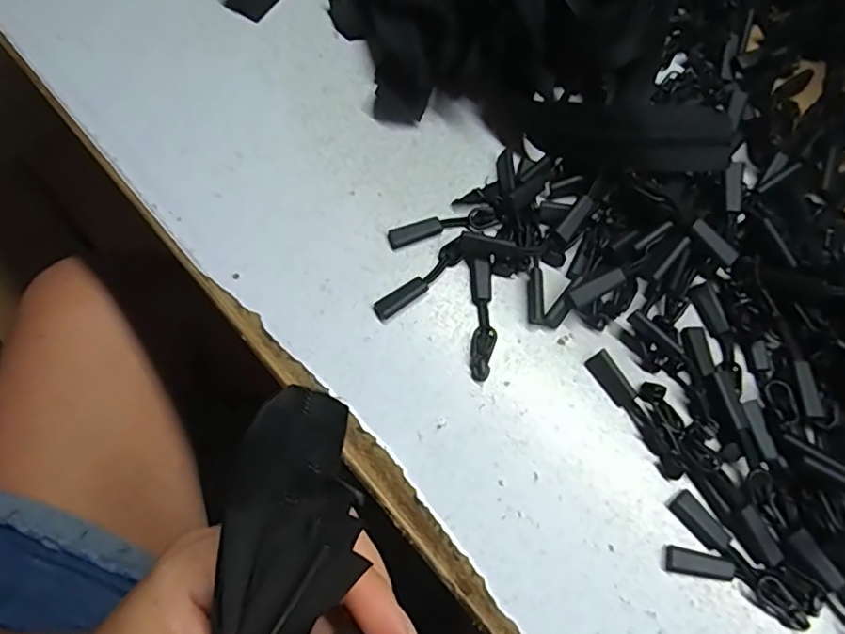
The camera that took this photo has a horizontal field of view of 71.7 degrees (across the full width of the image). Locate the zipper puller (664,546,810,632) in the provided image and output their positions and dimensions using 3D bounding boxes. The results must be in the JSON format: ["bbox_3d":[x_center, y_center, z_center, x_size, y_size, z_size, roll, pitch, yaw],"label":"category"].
[{"bbox_3d":[0.116,0.099,0.216,0.052,0.006,0.013,21,72,6],"label":"zipper puller"}]

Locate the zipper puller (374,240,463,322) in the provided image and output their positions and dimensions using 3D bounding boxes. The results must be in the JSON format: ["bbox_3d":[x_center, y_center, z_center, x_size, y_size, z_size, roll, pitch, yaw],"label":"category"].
[{"bbox_3d":[-0.001,-0.016,0.256,0.048,0.004,0.010,-41,76,-13],"label":"zipper puller"}]

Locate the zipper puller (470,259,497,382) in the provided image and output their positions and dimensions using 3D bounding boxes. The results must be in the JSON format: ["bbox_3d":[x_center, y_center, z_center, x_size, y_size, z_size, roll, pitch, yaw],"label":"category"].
[{"bbox_3d":[0.026,0.000,0.250,0.010,0.006,0.053,4,71,1],"label":"zipper puller"}]

